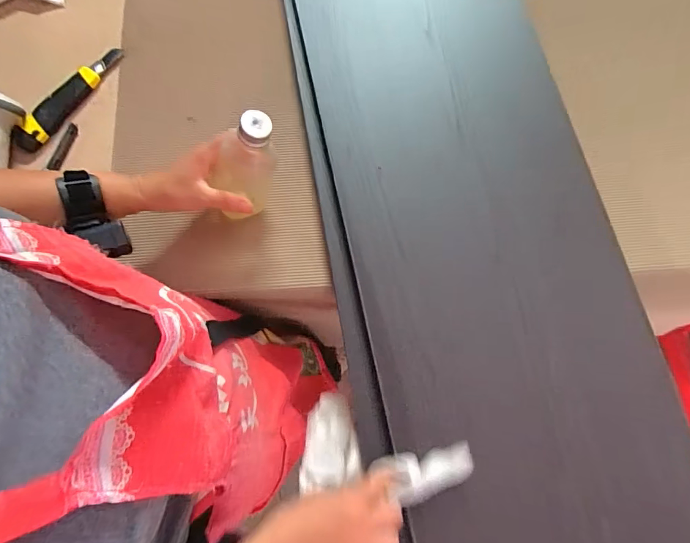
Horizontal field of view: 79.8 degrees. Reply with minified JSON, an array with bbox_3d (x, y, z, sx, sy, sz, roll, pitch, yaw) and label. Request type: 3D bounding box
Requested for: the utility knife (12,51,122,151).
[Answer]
[{"bbox_3d":[-0.378,-0.242,0.567,0.036,0.018,0.187,30,77,8],"label":"utility knife"}]

